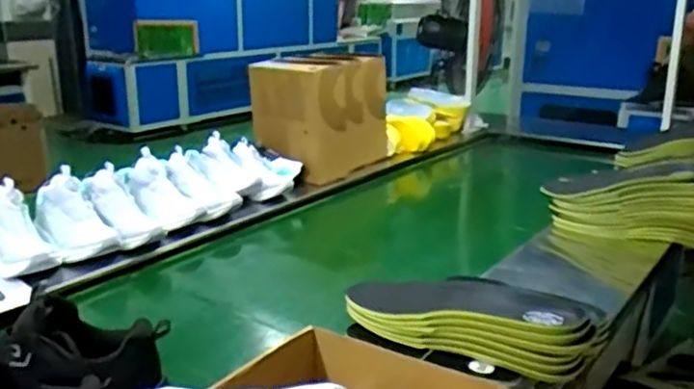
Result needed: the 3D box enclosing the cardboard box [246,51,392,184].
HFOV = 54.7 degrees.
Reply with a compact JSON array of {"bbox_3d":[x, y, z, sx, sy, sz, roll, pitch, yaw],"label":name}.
[{"bbox_3d":[-0.074,-0.221,1.834,0.230,0.294,0.343,10,20,30],"label":"cardboard box"}]

